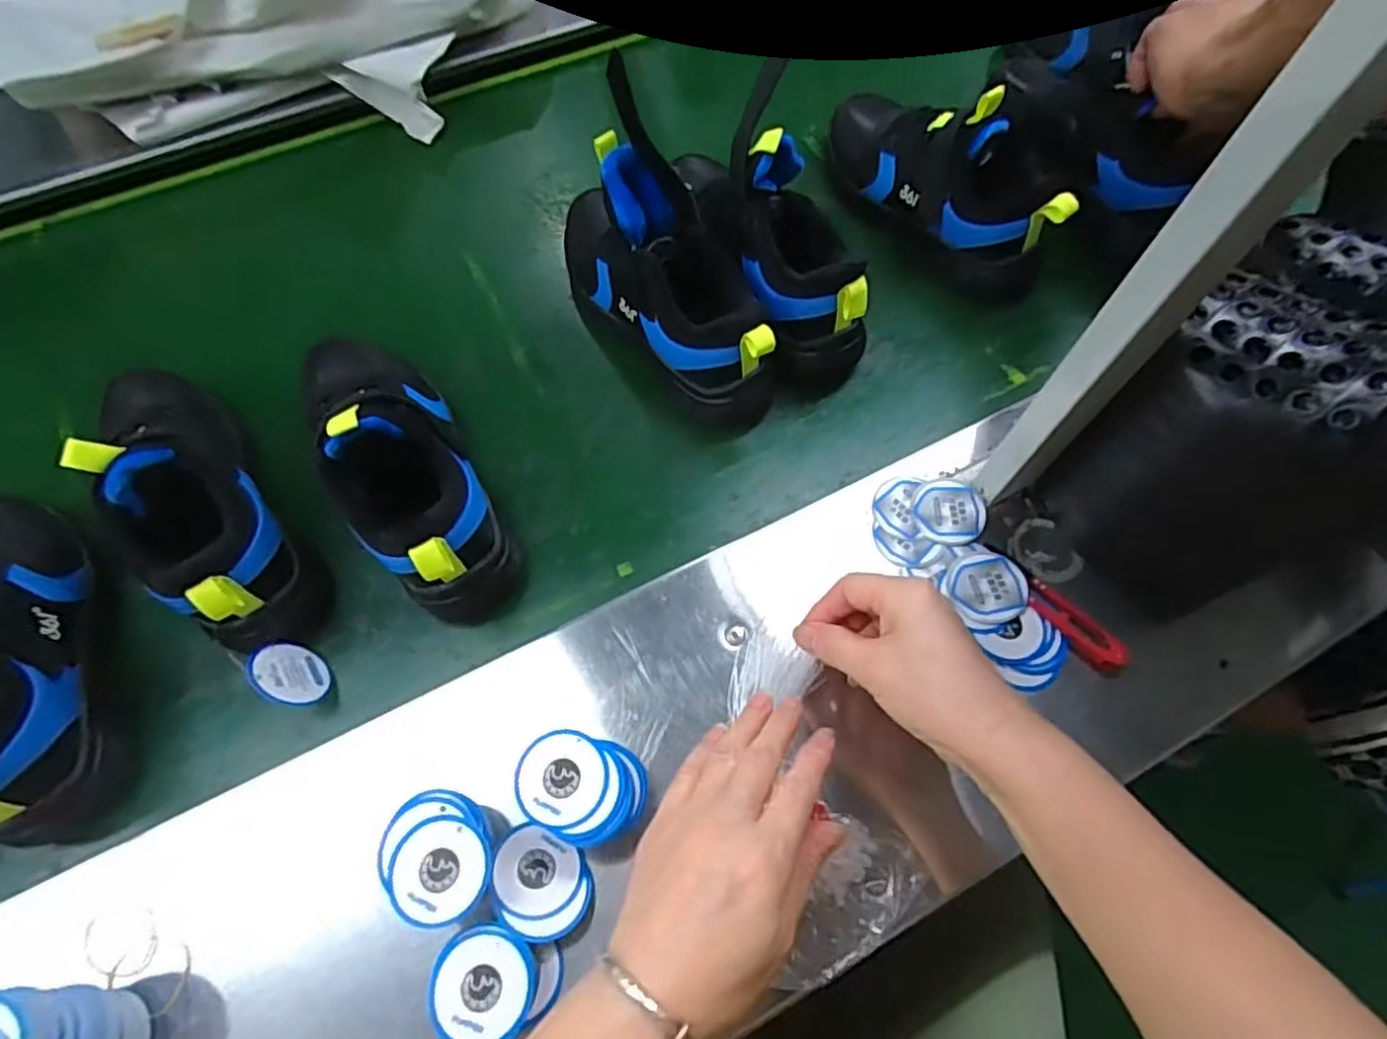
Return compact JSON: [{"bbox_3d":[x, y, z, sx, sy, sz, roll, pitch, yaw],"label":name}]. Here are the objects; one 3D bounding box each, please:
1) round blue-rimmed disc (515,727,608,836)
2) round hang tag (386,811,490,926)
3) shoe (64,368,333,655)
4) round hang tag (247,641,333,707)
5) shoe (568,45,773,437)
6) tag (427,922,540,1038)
[{"bbox_3d":[-0.070,0.138,0.366,0.047,0.004,0.048,0,66,1],"label":"round blue-rimmed disc"},{"bbox_3d":[-0.128,0.177,0.348,0.048,0.007,0.047,2,64,-5],"label":"round hang tag"},{"bbox_3d":[-0.328,-0.016,0.451,0.088,0.093,0.224,-37,78,-11],"label":"shoe"},{"bbox_3d":[-0.257,0.098,0.442,0.007,0.042,0.050,-40,102,22],"label":"round hang tag"},{"bbox_3d":[-0.022,-0.181,0.507,0.089,0.157,0.232,-36,78,-11],"label":"shoe"},{"bbox_3d":[-0.105,0.233,0.344,0.051,0.008,0.053,2,66,-4],"label":"tag"}]

